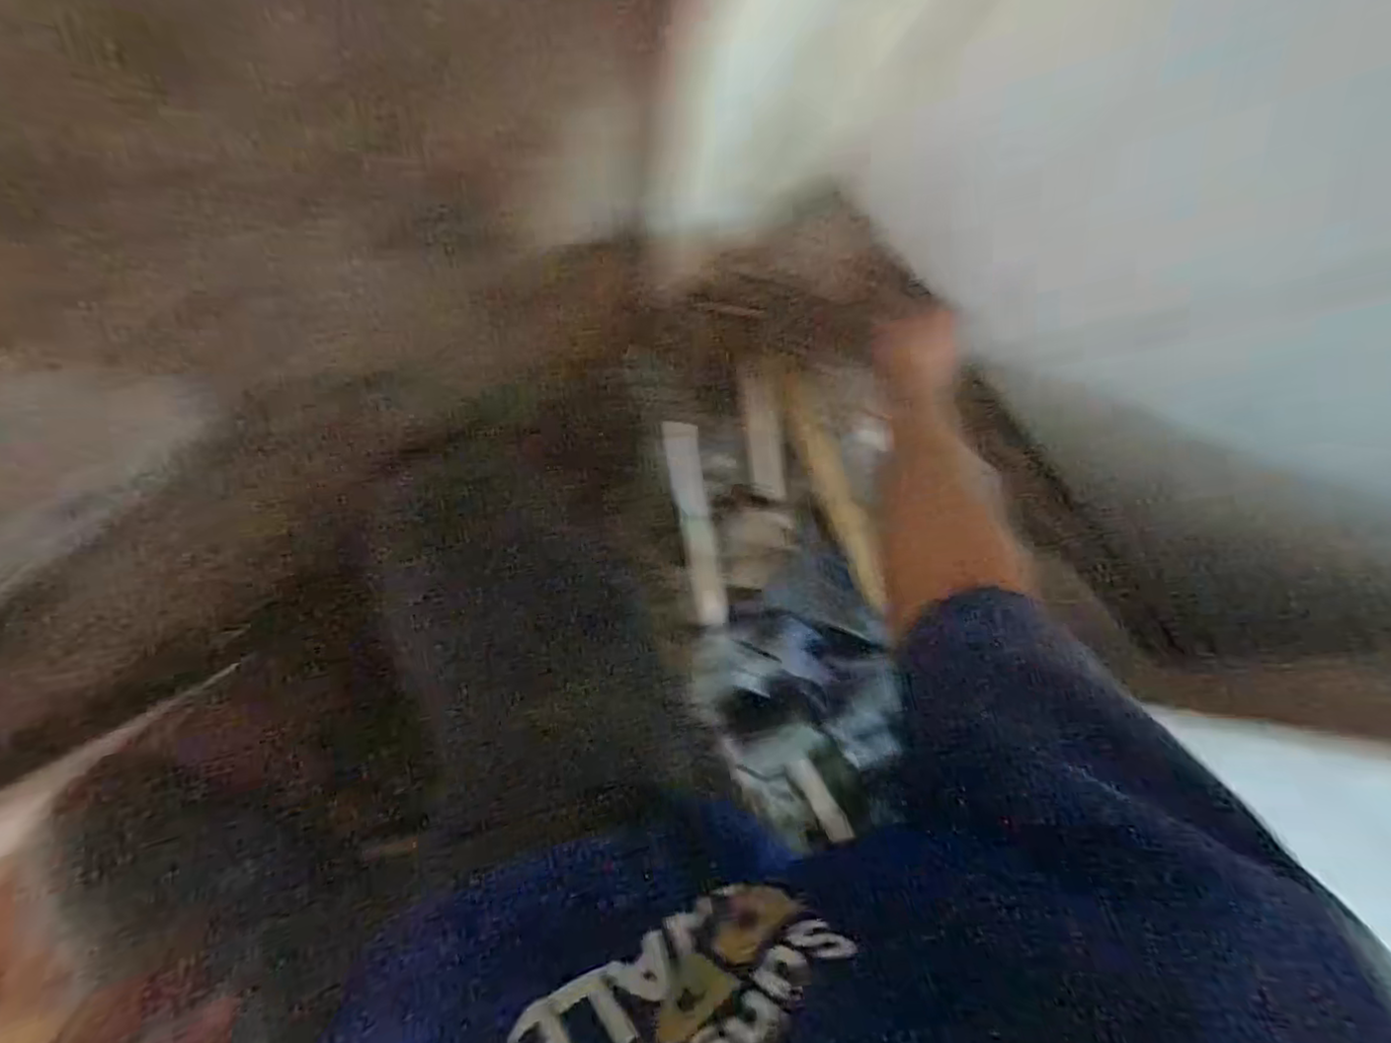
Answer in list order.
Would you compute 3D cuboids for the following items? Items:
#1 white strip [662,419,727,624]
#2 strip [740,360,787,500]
[{"bbox_3d":[0.002,0.004,0.687,0.034,0.013,0.211,-11,97,-4],"label":"white strip"},{"bbox_3d":[0.070,-0.092,0.667,0.035,0.007,0.135,-9,97,-5],"label":"strip"}]

